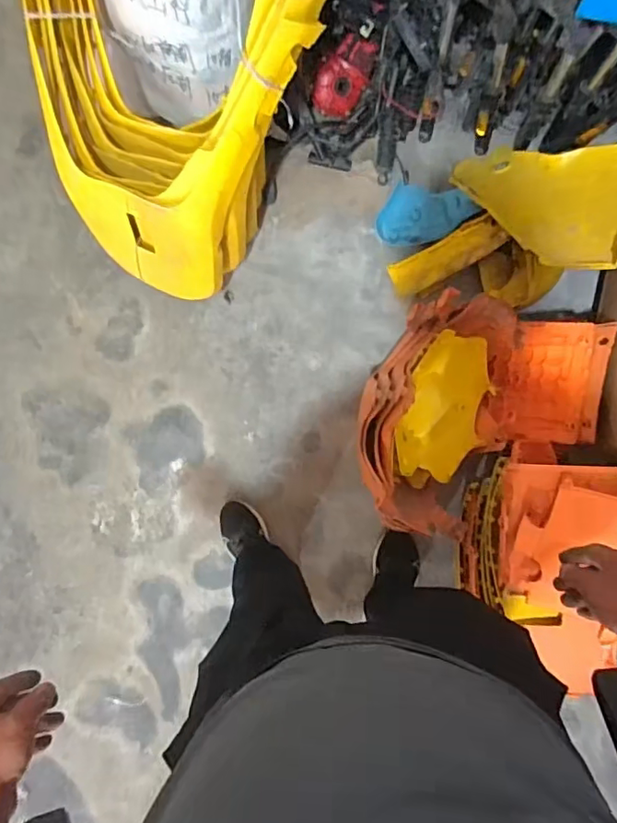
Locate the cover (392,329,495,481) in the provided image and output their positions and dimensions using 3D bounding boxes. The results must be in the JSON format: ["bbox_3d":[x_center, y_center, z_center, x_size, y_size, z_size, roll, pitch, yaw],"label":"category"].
[{"bbox_3d":[0.275,-0.005,1.102,0.152,0.084,0.279,17,88,7],"label":"cover"}]

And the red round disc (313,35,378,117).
[{"bbox_3d":[0.083,-0.789,1.294,0.126,0.075,0.173,18,132,-6],"label":"red round disc"}]

